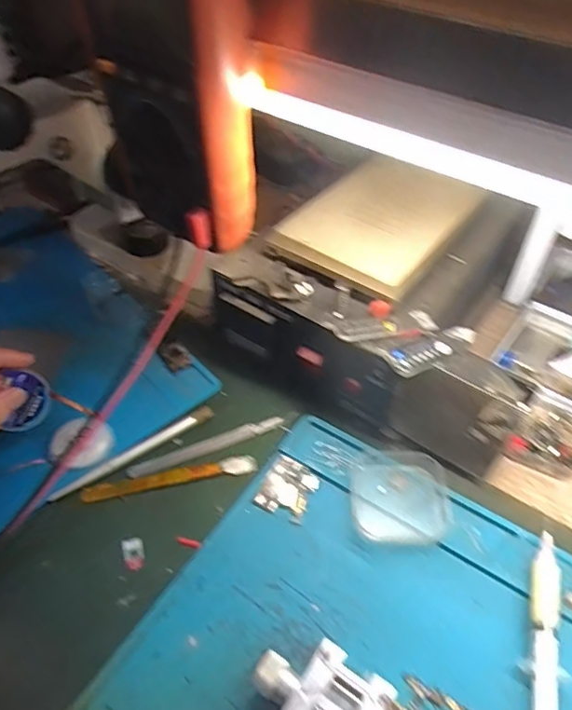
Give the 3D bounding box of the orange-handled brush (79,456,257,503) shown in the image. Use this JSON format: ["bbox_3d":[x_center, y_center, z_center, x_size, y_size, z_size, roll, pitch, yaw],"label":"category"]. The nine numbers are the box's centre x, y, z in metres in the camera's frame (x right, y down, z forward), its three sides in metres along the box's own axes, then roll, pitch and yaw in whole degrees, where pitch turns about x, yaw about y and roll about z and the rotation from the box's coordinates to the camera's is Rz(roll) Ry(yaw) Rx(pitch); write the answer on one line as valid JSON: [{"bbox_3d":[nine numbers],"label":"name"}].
[{"bbox_3d":[-0.082,0.088,0.396,0.121,0.007,0.015,-10,48,-8],"label":"orange-handled brush"}]

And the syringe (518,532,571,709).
[{"bbox_3d":[0.147,0.165,0.313,0.020,0.014,0.130,15,50,14],"label":"syringe"}]

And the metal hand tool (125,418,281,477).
[{"bbox_3d":[-0.059,0.069,0.421,0.120,0.008,0.012,-20,51,-17],"label":"metal hand tool"}]

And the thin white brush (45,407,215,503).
[{"bbox_3d":[-0.110,0.071,0.404,0.127,0.007,0.009,-30,54,-23],"label":"thin white brush"}]

